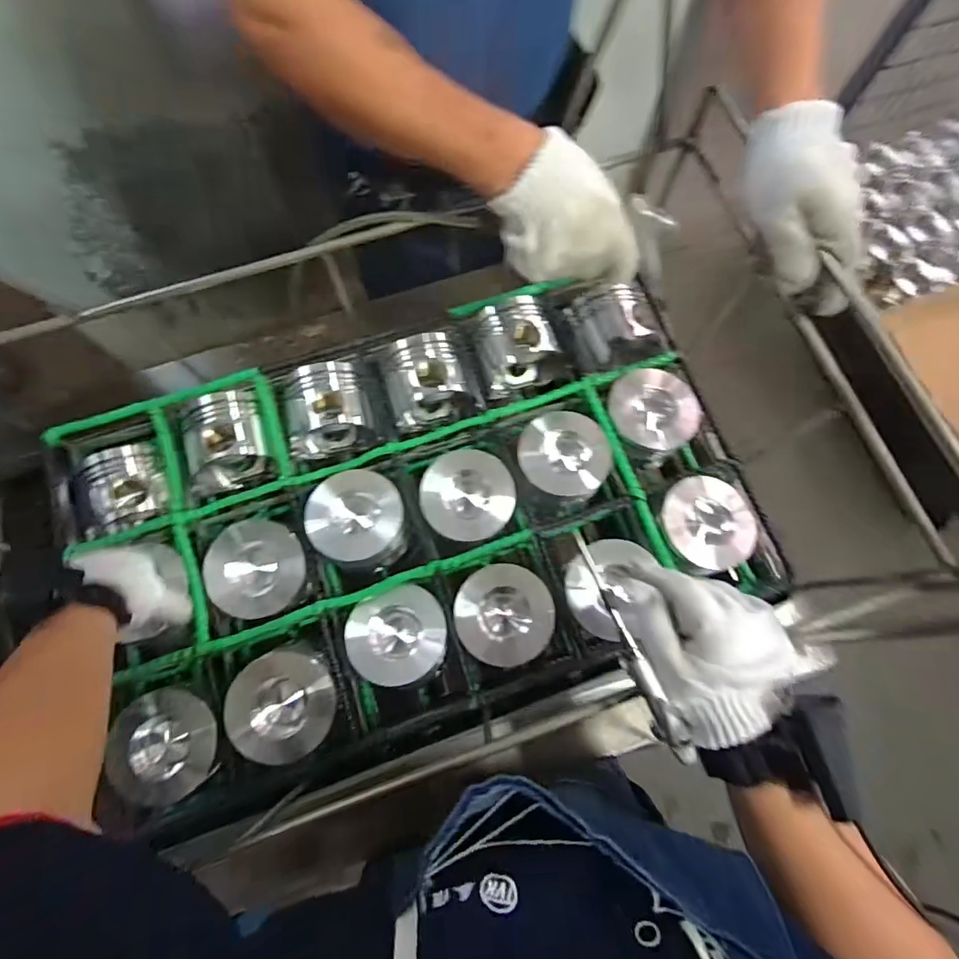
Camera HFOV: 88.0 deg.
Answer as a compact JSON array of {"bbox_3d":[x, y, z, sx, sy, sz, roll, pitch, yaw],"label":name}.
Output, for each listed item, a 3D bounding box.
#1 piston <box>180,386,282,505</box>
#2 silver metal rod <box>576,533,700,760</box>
[{"bbox_3d":[-0.317,-0.045,0.633,0.109,0.090,0.119,-19,74,-4],"label":"piston"},{"bbox_3d":[0.108,0.120,0.356,0.019,0.020,0.168,-22,77,-5],"label":"silver metal rod"}]

